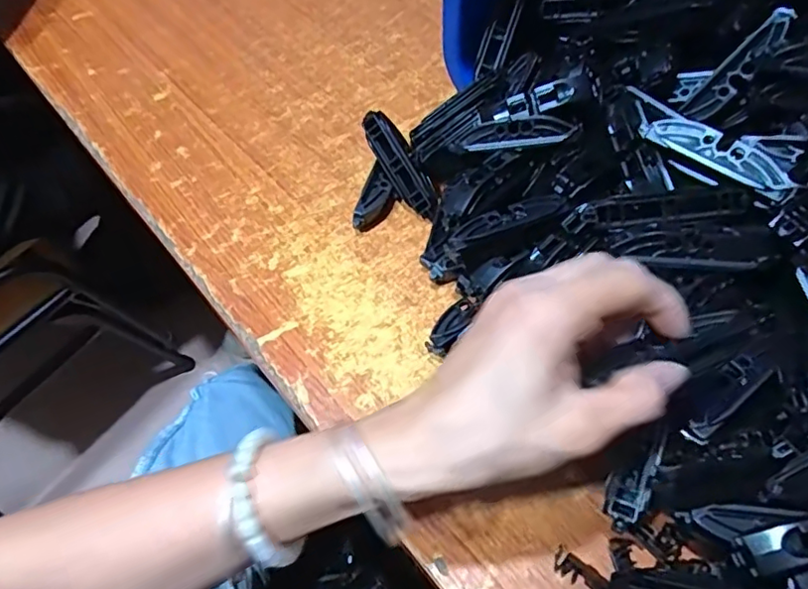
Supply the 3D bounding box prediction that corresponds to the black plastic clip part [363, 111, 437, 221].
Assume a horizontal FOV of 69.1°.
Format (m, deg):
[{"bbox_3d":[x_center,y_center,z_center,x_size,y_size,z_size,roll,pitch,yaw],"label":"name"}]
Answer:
[{"bbox_3d":[0.000,-0.089,0.405,0.024,0.019,0.079,-30,87,-15],"label":"black plastic clip part"}]

